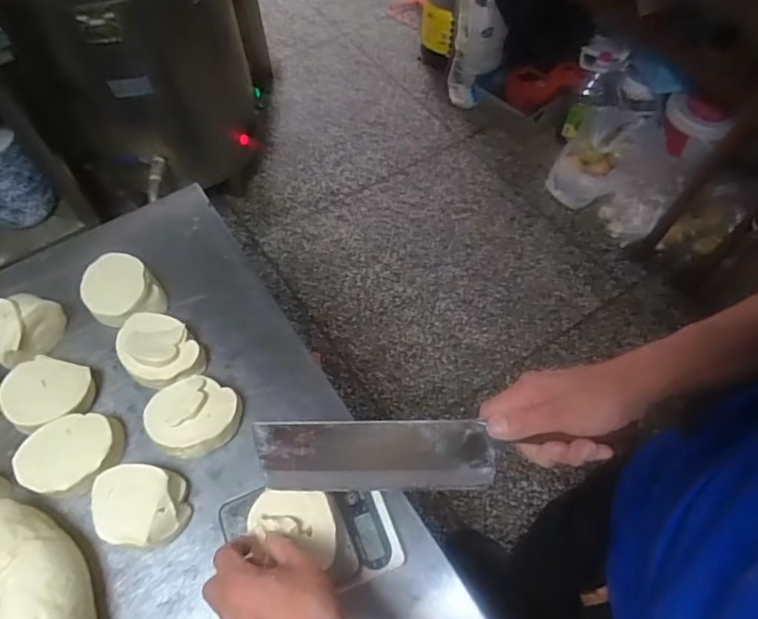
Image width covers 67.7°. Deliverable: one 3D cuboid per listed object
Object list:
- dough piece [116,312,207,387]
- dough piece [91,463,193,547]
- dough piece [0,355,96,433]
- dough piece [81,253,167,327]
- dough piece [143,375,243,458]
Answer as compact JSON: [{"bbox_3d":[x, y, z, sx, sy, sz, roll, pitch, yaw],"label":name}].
[{"bbox_3d":[-0.279,0.057,0.725,0.087,0.054,0.111,-35,64,-19],"label":"dough piece"},{"bbox_3d":[-0.258,0.218,0.619,0.088,0.066,0.088,-9,58,-5],"label":"dough piece"},{"bbox_3d":[-0.403,0.108,0.692,0.085,0.053,0.091,0,58,1],"label":"dough piece"},{"bbox_3d":[-0.345,-0.018,0.767,0.110,0.058,0.090,38,66,22],"label":"dough piece"},{"bbox_3d":[-0.218,0.130,0.676,0.089,0.056,0.096,0,58,1],"label":"dough piece"}]

